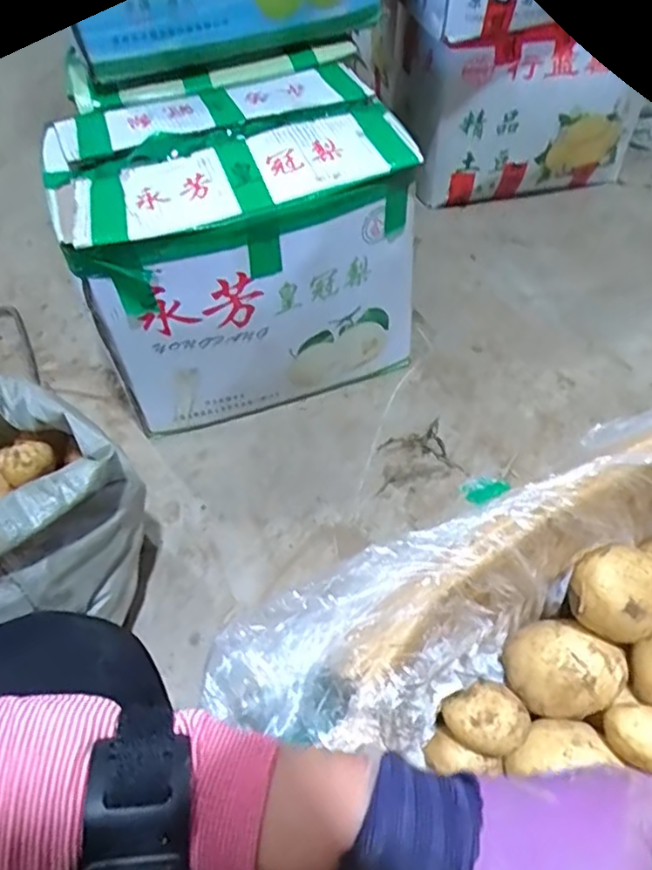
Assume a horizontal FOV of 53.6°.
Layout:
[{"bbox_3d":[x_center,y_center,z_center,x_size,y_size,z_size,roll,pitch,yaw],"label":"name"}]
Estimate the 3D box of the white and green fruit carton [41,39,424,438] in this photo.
[{"bbox_3d":[-0.145,-0.318,1.053,0.476,0.364,0.446,-18,52,-11],"label":"white and green fruit carton"}]

